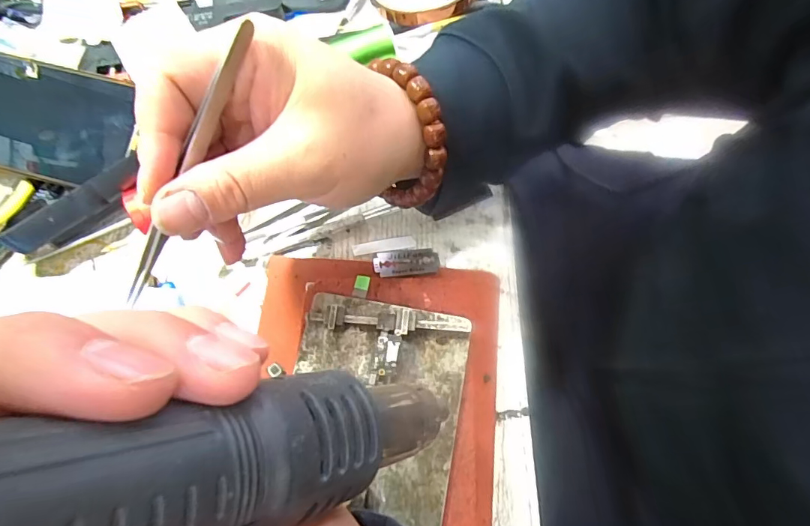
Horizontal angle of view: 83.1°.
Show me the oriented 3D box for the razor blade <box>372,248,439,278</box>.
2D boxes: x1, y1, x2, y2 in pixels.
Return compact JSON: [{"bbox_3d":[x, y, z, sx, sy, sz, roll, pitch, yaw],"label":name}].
[{"bbox_3d":[0.001,0.000,0.297,0.042,0.004,0.023,-6,46,-7],"label":"razor blade"}]

